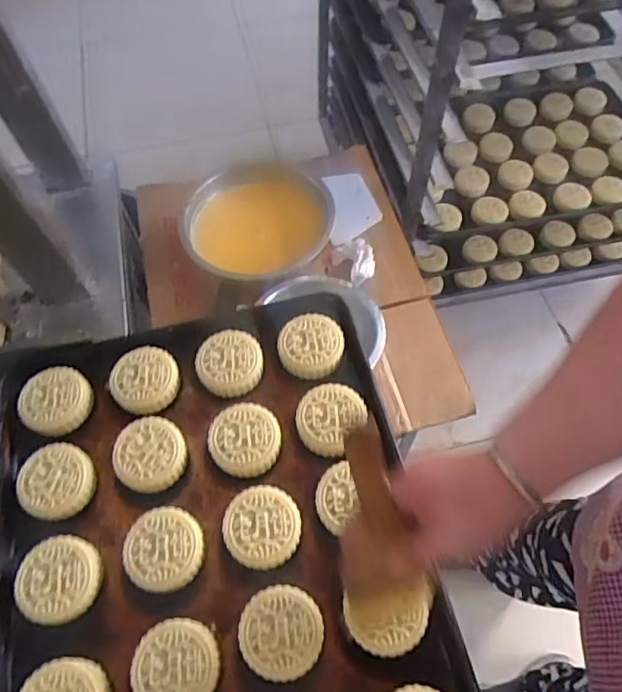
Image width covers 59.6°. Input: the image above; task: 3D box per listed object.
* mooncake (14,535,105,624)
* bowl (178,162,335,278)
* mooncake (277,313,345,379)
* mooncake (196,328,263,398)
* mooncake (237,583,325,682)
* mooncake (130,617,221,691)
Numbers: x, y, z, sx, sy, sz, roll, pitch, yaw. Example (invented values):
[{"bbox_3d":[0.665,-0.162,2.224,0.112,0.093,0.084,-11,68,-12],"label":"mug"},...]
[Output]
[{"bbox_3d":[-0.230,0.213,0.498,0.070,0.018,0.070,-11,62,-6],"label":"mooncake"},{"bbox_3d":[-0.077,-0.176,0.835,0.222,0.093,0.220,1,61,0],"label":"bowl"},{"bbox_3d":[0.000,-0.001,0.602,0.070,0.024,0.069,0,61,0],"label":"mooncake"},{"bbox_3d":[-0.090,0.018,0.600,0.072,0.019,0.073,0,61,0],"label":"mooncake"},{"bbox_3d":[-0.026,0.249,0.476,0.070,0.029,0.070,0,61,0],"label":"mooncake"},{"bbox_3d":[-0.113,0.271,0.461,0.069,0.024,0.069,4,61,2],"label":"mooncake"}]

